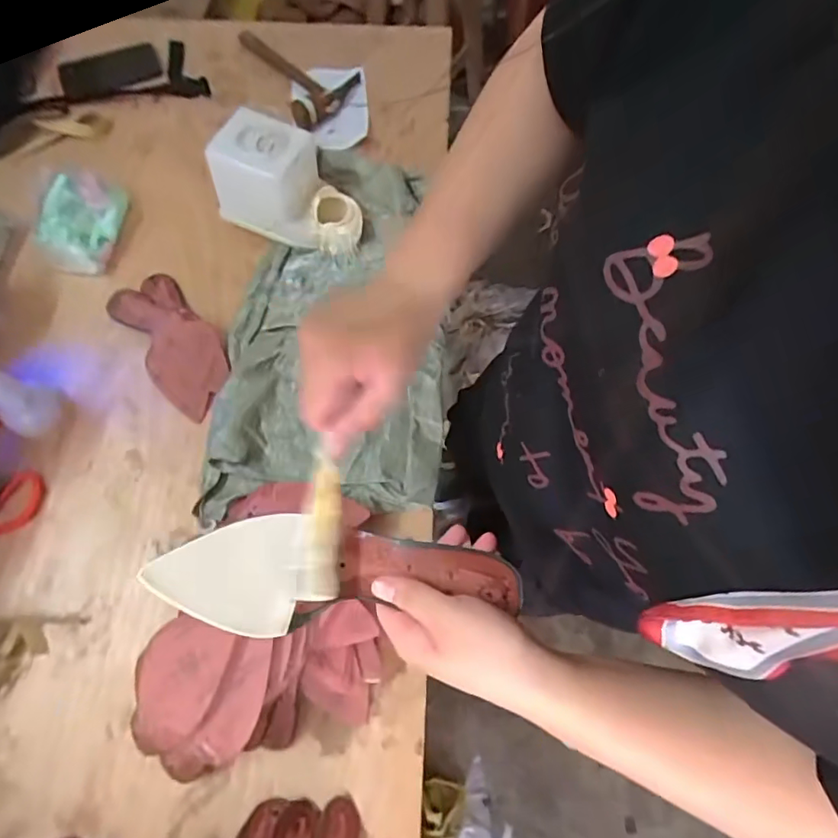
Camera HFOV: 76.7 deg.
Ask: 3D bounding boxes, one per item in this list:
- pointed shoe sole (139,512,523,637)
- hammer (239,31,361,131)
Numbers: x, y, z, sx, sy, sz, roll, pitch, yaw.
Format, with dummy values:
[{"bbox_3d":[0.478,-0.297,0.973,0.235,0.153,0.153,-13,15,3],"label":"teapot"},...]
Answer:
[{"bbox_3d":[-0.050,0.104,0.360,0.231,0.042,0.072,2,70,-10],"label":"pointed shoe sole"},{"bbox_3d":[-0.179,-0.551,0.833,0.131,0.062,0.191,-34,74,-12],"label":"hammer"}]

